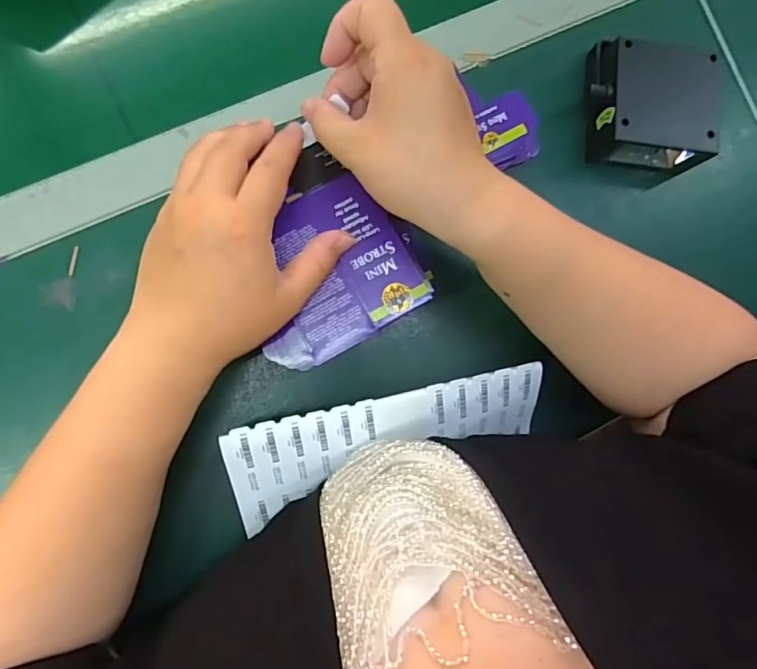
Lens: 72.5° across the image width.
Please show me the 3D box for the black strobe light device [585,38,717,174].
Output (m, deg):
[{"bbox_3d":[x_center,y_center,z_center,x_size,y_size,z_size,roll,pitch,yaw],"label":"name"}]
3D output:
[{"bbox_3d":[0.211,-0.177,0.404,0.105,0.042,0.091,8,86,-8],"label":"black strobe light device"}]

